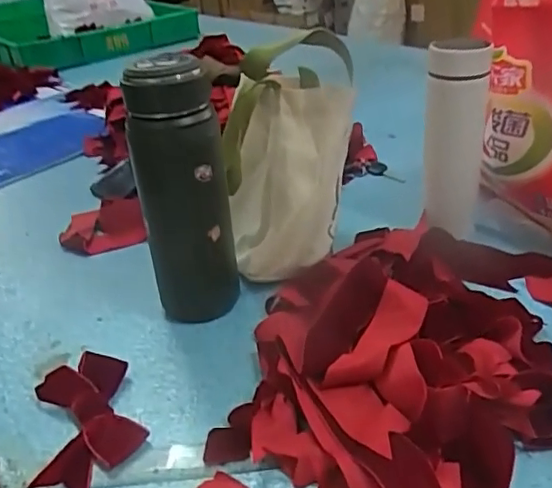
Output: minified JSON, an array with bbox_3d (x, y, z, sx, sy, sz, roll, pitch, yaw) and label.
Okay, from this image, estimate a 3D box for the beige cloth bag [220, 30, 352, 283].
[{"bbox_3d":[0.013,-0.080,0.649,0.134,0.206,0.174,-6,31,-2],"label":"beige cloth bag"}]

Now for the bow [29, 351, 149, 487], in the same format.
[{"bbox_3d":[-0.152,0.142,0.475,0.078,0.027,0.126,-13,32,-12],"label":"bow"}]

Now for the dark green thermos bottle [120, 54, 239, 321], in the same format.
[{"bbox_3d":[-0.087,-0.047,0.555,0.082,0.258,0.067,-11,32,-10],"label":"dark green thermos bottle"}]

